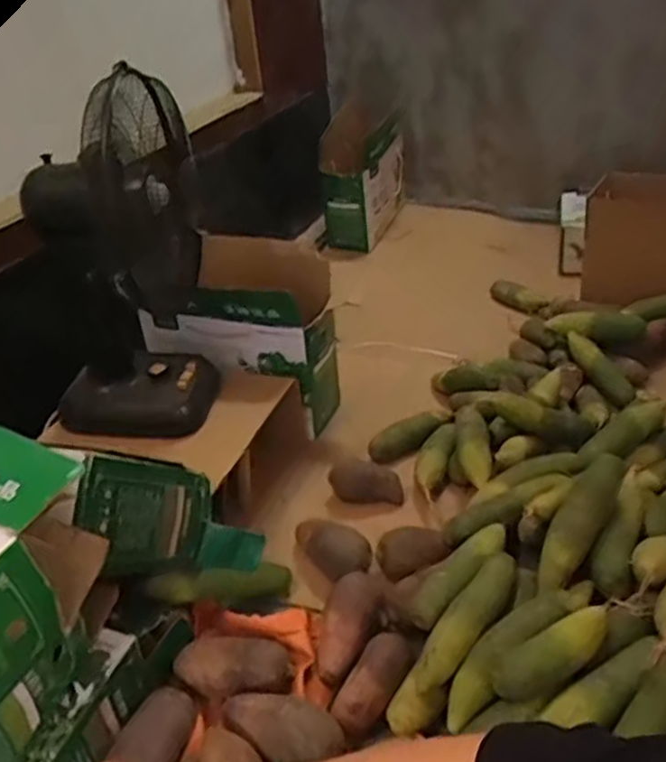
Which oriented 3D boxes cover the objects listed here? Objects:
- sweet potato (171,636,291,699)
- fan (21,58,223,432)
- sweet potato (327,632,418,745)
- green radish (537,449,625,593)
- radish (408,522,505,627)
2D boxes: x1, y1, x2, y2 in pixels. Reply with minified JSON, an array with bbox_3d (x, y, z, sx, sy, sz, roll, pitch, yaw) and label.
[{"bbox_3d":[-0.132,0.374,0.928,0.152,0.056,0.065,-6,33,1],"label":"sweet potato"},{"bbox_3d":[-0.333,-0.187,1.138,0.246,0.509,0.298,0,32,9],"label":"fan"},{"bbox_3d":[0.053,0.378,0.904,0.059,0.052,0.150,15,38,29],"label":"sweet potato"},{"bbox_3d":[0.318,0.183,0.925,0.048,0.048,0.193,27,83,40],"label":"green radish"},{"bbox_3d":[0.174,0.254,0.971,0.048,0.041,0.193,20,40,35],"label":"radish"}]

